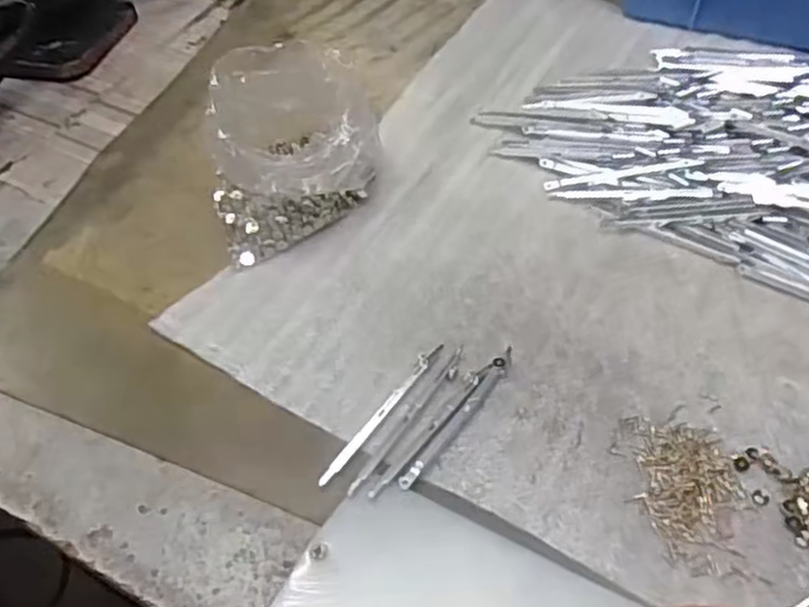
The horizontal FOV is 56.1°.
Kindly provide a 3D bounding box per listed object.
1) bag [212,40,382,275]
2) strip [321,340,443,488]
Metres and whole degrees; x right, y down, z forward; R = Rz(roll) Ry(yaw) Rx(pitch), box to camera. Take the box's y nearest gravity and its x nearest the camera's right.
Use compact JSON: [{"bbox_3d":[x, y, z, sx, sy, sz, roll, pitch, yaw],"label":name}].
[{"bbox_3d":[-0.067,-0.095,0.438,0.106,0.079,0.094,-21,54,-10],"label":"bag"},{"bbox_3d":[-0.010,0.051,0.363,0.006,0.004,0.092,28,61,23],"label":"strip"}]

